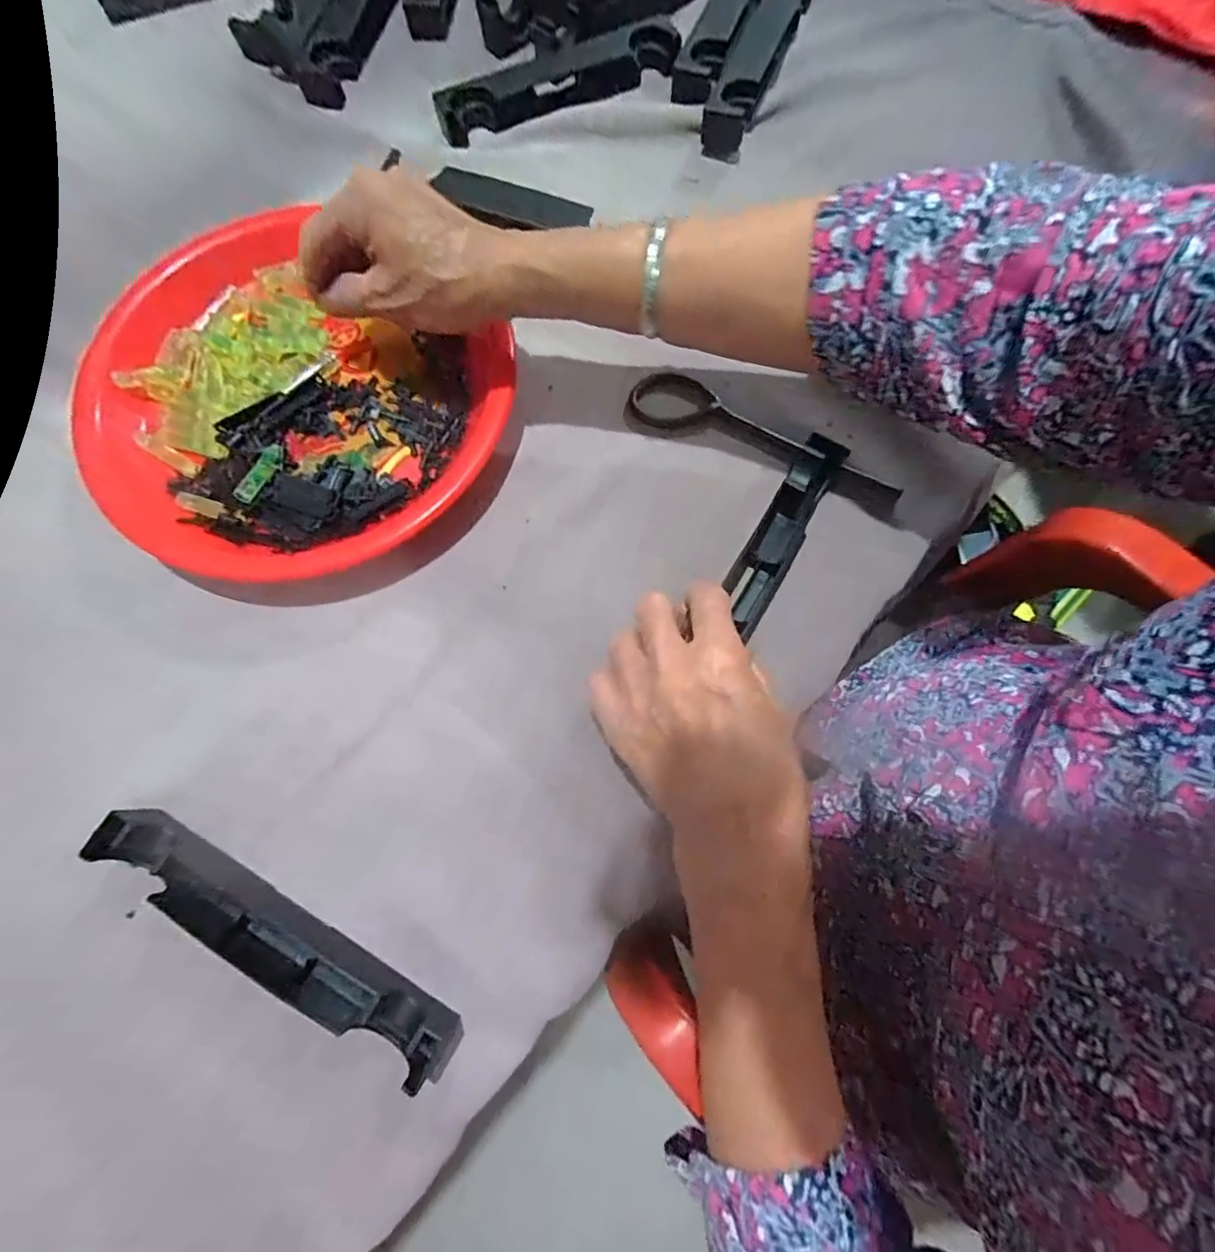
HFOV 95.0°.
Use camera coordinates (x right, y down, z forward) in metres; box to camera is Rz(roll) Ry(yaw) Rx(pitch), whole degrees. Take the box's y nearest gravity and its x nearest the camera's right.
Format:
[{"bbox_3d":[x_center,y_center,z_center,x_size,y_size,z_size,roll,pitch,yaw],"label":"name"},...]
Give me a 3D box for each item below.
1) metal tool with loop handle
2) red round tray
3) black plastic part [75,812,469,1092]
[{"bbox_3d":[0.099,-0.121,0.353,0.176,0.009,0.038,24,76,7],"label":"metal tool with loop handle"},{"bbox_3d":[-0.198,-0.142,0.348,0.230,0.035,0.245,0,74,1],"label":"red round tray"},{"bbox_3d":[-0.160,0.151,0.271,0.197,0.029,0.025,30,77,9],"label":"black plastic part"}]

